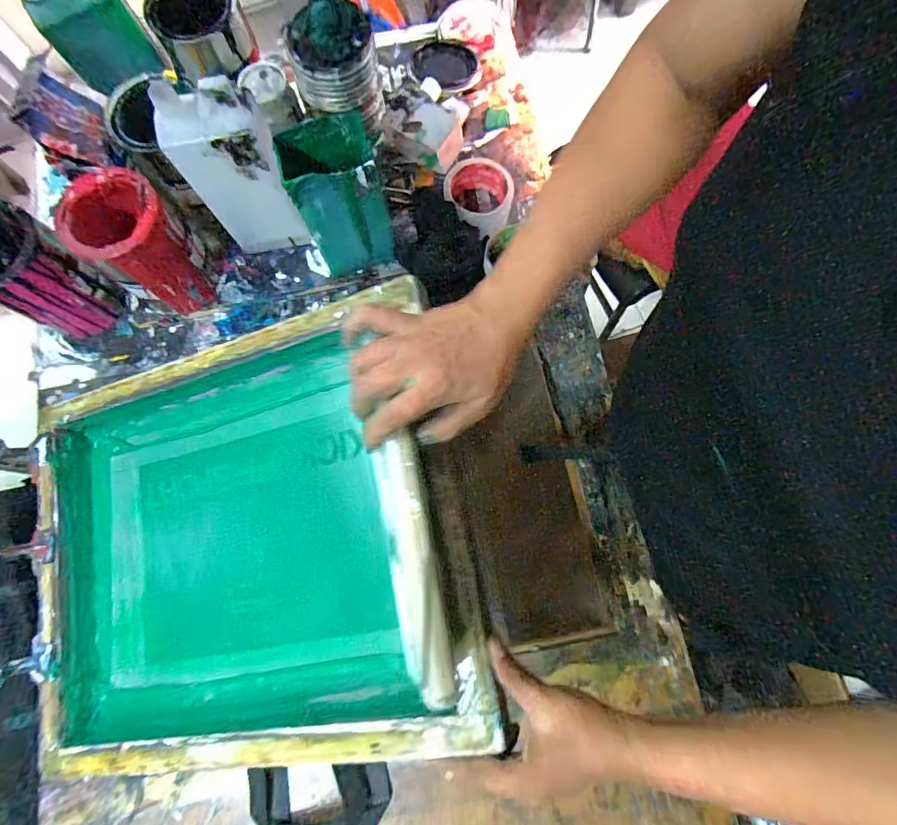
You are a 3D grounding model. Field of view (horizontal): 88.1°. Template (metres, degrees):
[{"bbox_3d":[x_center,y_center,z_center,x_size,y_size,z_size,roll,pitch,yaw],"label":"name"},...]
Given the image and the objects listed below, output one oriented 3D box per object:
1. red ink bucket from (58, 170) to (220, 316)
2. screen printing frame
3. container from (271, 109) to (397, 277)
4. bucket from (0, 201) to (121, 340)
[{"bbox_3d":[-0.359,-0.198,0.556,0.092,0.151,0.096,0,77,2],"label":"red ink bucket"},{"bbox_3d":[-0.220,0.128,0.477,0.487,0.074,0.396,-15,74,17],"label":"screen printing frame"},{"bbox_3d":[-0.122,-0.246,0.536,0.093,0.169,0.079,-21,78,-3],"label":"container"},{"bbox_3d":[-0.489,-0.162,0.558,0.093,0.134,0.100,0,77,2],"label":"bucket"}]

